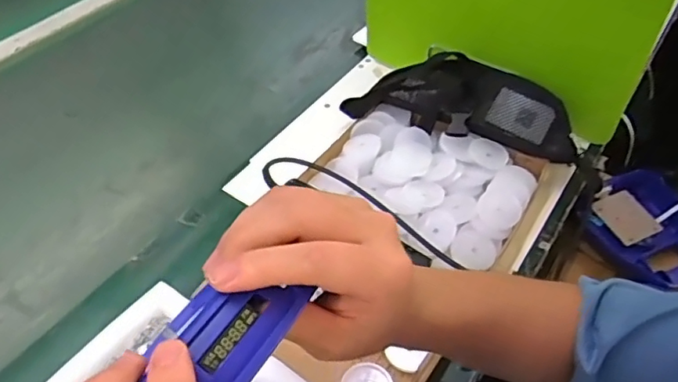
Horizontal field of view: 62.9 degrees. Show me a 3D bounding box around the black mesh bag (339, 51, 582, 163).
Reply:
[{"bbox_3d":[0.169,-0.112,0.760,0.311,0.088,0.108,19,51,16],"label":"black mesh bag"}]

